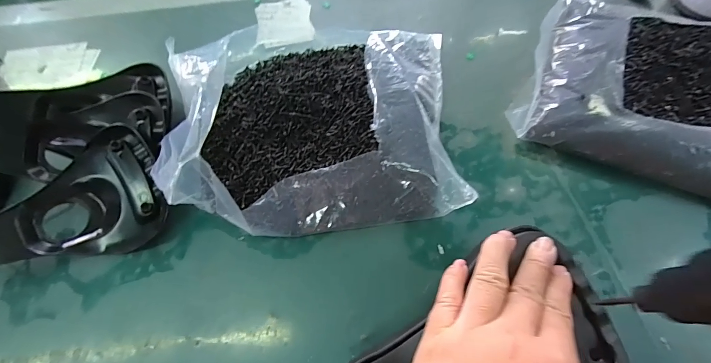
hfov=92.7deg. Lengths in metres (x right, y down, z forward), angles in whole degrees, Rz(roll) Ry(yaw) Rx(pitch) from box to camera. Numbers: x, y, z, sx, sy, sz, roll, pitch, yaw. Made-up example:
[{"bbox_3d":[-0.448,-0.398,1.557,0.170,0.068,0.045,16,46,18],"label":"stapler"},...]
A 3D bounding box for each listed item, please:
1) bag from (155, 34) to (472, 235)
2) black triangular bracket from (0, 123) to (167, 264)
[{"bbox_3d":[-0.040,-0.074,0.322,0.268,0.059,0.239,-7,65,-1],"label":"bag"},{"bbox_3d":[-0.254,0.023,0.295,0.169,0.049,0.106,-24,67,-8],"label":"black triangular bracket"}]

